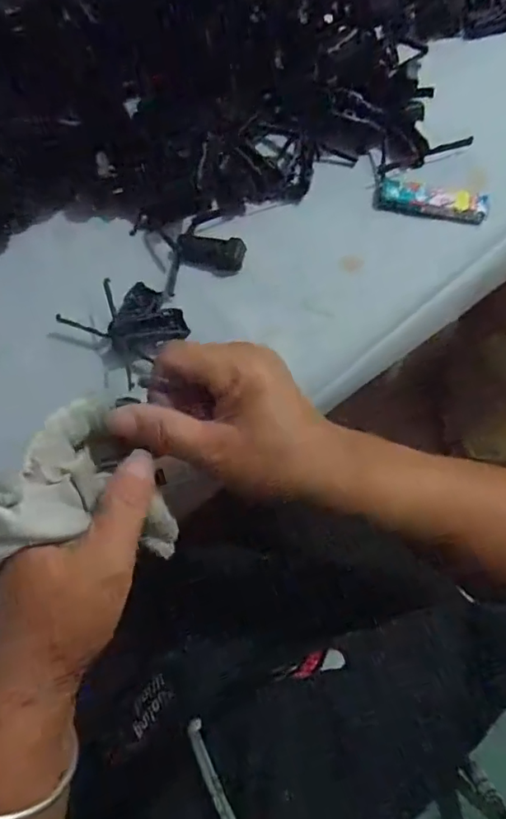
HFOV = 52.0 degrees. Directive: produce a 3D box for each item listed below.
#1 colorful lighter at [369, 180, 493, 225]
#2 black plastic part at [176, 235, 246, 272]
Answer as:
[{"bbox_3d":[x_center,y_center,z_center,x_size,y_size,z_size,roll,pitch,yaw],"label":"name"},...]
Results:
[{"bbox_3d":[0.135,-0.159,0.397,0.082,0.013,0.023,15,70,5],"label":"colorful lighter"},{"bbox_3d":[-0.031,-0.115,0.379,0.048,0.010,0.022,12,69,4],"label":"black plastic part"}]

